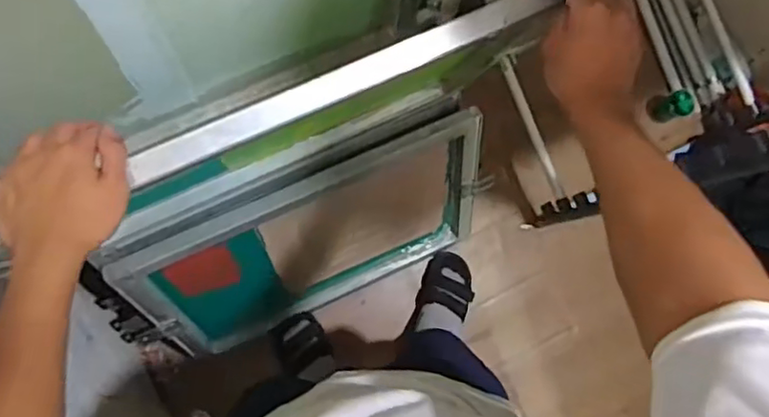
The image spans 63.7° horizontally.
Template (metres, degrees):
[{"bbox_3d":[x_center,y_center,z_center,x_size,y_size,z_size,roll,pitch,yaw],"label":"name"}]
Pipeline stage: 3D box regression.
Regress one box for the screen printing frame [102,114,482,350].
[{"bbox_3d":[-0.130,0.079,1.215,0.695,0.479,0.056,-23,61,-8],"label":"screen printing frame"}]

